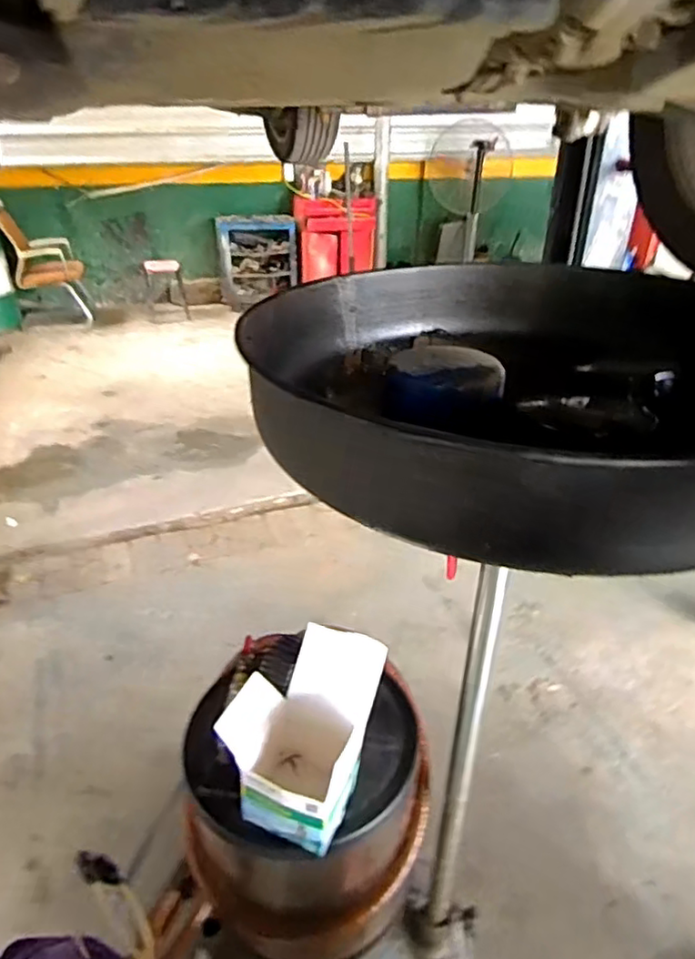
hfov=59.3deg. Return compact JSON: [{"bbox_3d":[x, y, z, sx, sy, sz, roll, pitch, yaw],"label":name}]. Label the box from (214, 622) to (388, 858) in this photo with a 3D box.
[{"bbox_3d":[-0.043,0.235,0.575,0.113,0.134,0.137,13,33,20],"label":"box"}]

